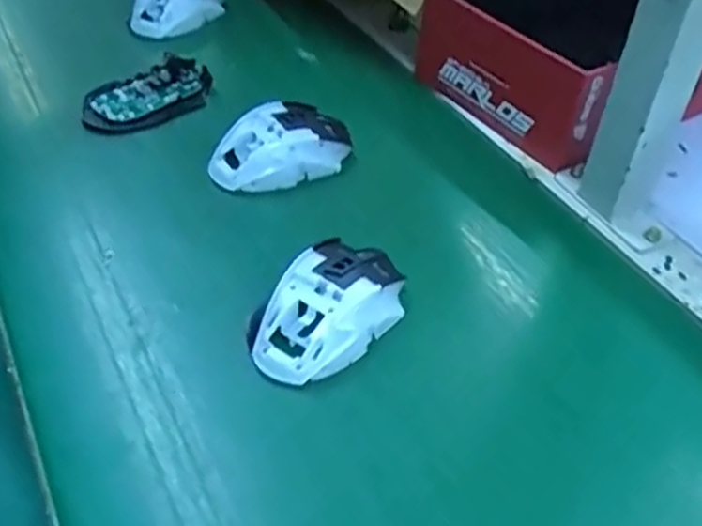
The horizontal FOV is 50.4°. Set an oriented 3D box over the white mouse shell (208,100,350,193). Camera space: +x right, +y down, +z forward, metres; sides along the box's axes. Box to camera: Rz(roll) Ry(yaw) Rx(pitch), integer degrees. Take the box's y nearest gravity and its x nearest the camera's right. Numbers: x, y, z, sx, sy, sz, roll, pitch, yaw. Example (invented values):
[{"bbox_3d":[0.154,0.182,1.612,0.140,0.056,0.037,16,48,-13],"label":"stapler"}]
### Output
[{"bbox_3d":[-0.052,-0.090,0.564,0.114,0.037,0.060,-23,50,-27],"label":"white mouse shell"}]

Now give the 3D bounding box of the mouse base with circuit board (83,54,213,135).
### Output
[{"bbox_3d":[-0.169,-0.141,0.622,0.114,0.017,0.064,-28,52,-30],"label":"mouse base with circuit board"}]

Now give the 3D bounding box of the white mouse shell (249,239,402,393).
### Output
[{"bbox_3d":[-0.009,0.025,0.450,0.065,0.036,0.114,24,46,19],"label":"white mouse shell"}]

